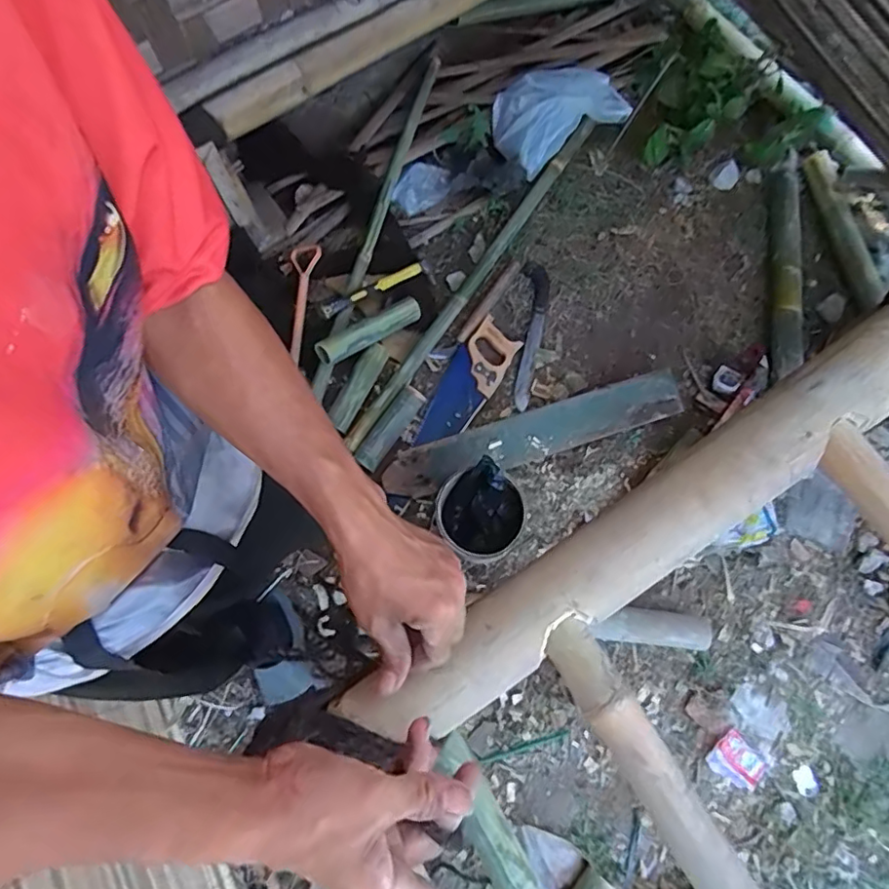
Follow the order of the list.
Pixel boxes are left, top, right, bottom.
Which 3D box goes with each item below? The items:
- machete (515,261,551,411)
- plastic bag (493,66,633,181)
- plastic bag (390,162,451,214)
[{"bbox_3d":[0.228,-0.283,1.458,0.074,0.033,0.401,4,74,3],"label":"machete"},{"bbox_3d":[0.292,-0.900,1.522,0.322,0.139,0.242,-24,75,-4],"label":"plastic bag"},{"bbox_3d":[-0.061,-0.699,1.551,0.133,0.044,0.158,21,76,7],"label":"plastic bag"}]

